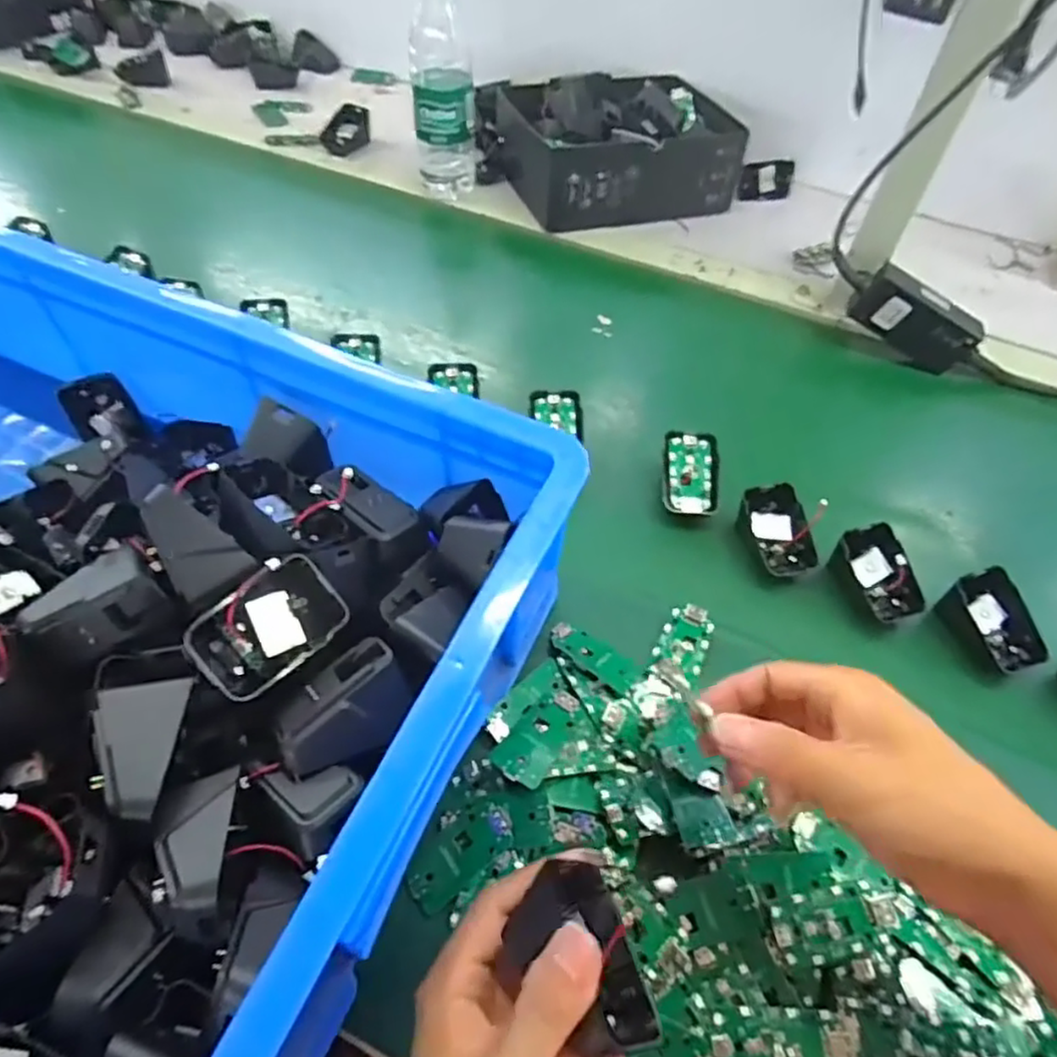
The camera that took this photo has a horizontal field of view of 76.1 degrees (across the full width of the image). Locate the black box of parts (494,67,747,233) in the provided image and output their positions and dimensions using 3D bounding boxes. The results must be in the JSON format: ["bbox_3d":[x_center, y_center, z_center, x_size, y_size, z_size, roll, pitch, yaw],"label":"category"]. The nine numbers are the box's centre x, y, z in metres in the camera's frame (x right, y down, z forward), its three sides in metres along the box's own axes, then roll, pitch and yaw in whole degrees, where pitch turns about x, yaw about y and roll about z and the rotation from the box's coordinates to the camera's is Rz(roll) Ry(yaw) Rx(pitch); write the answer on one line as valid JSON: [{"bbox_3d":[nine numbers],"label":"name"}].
[{"bbox_3d":[0.110,-0.451,0.797,0.250,0.087,0.192,-17,56,-16],"label":"black box of parts"}]

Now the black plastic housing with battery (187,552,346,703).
[{"bbox_3d":[-0.125,0.047,0.327,0.046,0.020,0.070,47,67,-4],"label":"black plastic housing with battery"}]

